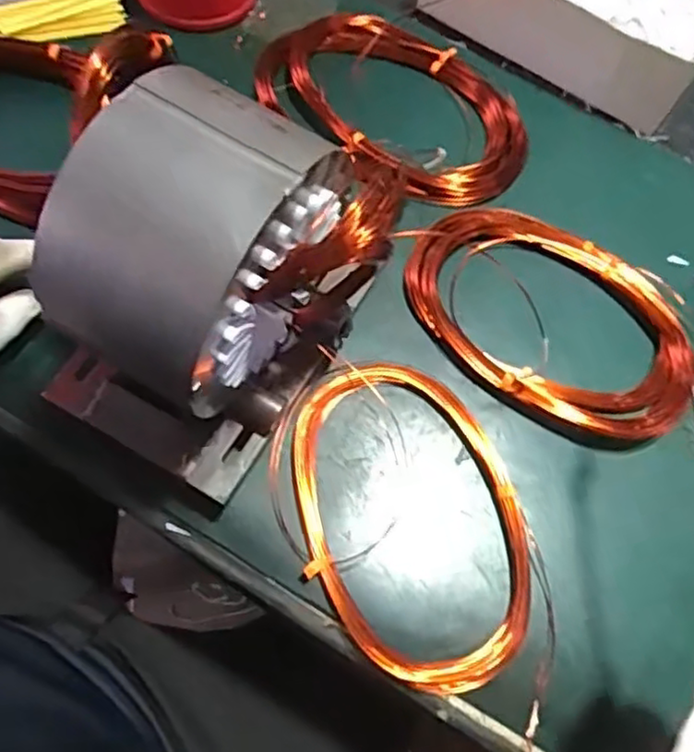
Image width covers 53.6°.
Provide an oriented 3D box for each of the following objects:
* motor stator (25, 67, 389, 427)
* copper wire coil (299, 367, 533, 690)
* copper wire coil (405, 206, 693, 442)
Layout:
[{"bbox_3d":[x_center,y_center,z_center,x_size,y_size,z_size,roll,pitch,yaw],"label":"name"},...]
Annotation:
[{"bbox_3d":[-0.066,-0.058,0.351,0.149,0.141,0.111,-42,76,-16],"label":"motor stator"},{"bbox_3d":[0.042,0.089,0.438,0.143,0.026,0.206,-5,69,-4],"label":"copper wire coil"},{"bbox_3d":[0.145,-0.045,0.490,0.214,0.031,0.137,33,70,8],"label":"copper wire coil"}]

